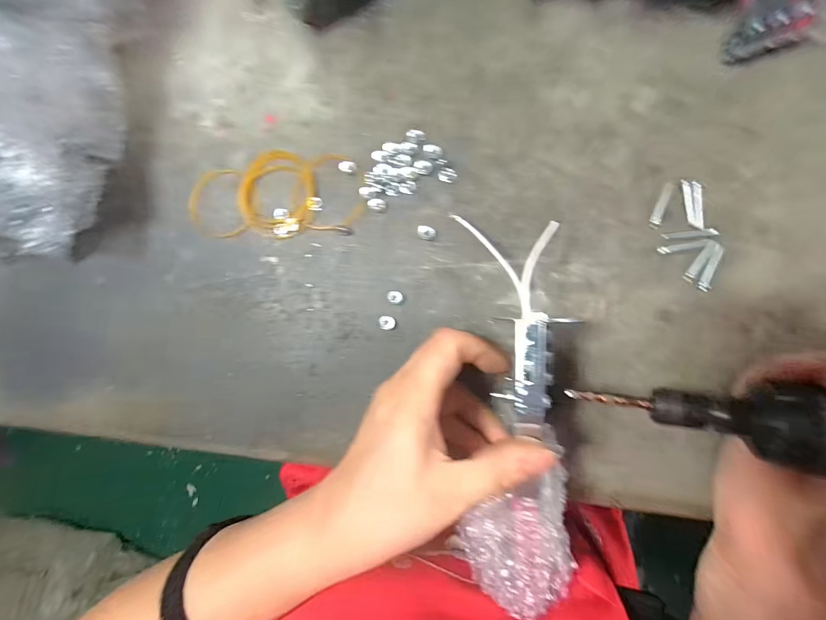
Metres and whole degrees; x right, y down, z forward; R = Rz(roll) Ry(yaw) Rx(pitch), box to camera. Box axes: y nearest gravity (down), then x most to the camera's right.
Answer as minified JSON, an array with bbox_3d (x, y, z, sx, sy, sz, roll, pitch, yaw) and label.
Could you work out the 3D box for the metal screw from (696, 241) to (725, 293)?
[{"bbox_3d":[0.177,-0.026,0.209,0.007,0.006,0.030,21,94,9],"label":"metal screw"}]

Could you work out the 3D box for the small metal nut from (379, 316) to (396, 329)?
[{"bbox_3d":[-0.017,0.009,0.239,0.011,0.004,0.009,4,91,9],"label":"small metal nut"}]

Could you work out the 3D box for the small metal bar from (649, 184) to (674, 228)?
[{"bbox_3d":[0.151,-0.063,0.211,0.006,0.004,0.027,19,93,9],"label":"small metal bar"}]

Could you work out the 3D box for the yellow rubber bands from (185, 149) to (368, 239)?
[{"bbox_3d":[-0.101,-0.084,0.254,0.134,0.004,0.062,2,91,9],"label":"yellow rubber bands"}]

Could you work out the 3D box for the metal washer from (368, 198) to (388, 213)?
[{"bbox_3d":[-0.024,-0.072,0.240,0.013,0.004,0.009,7,91,9],"label":"metal washer"}]

